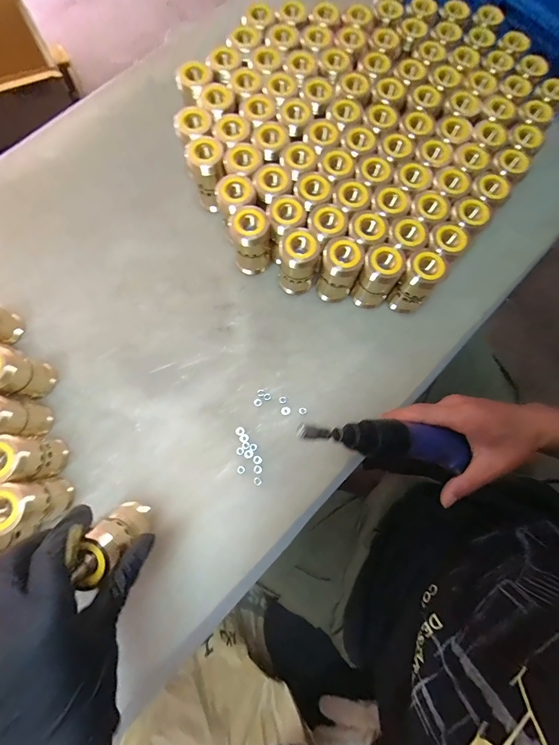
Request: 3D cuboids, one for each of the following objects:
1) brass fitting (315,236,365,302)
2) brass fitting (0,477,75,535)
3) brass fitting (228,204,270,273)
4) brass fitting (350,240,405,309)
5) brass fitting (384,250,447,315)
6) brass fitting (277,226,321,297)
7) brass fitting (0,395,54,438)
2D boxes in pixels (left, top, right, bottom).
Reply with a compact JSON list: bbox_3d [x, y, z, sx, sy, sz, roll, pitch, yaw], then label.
[{"bbox_3d":[0.066,-0.112,0.360,0.040,0.070,0.039,22,77,6],"label":"brass fitting"},{"bbox_3d":[-0.234,0.123,0.306,0.039,0.076,0.039,-16,76,-3],"label":"brass fitting"},{"bbox_3d":[-0.033,-0.152,0.367,0.042,0.077,0.044,0,76,1],"label":"brass fitting"},{"bbox_3d":[0.108,-0.106,0.360,0.038,0.069,0.040,24,77,6],"label":"brass fitting"},{"bbox_3d":[0.149,-0.099,0.359,0.036,0.070,0.037,30,78,8],"label":"brass fitting"},{"bbox_3d":[0.021,-0.119,0.361,0.043,0.075,0.041,6,76,2],"label":"brass fitting"},{"bbox_3d":[-0.270,0.046,0.323,0.040,0.077,0.041,3,76,2],"label":"brass fitting"}]

